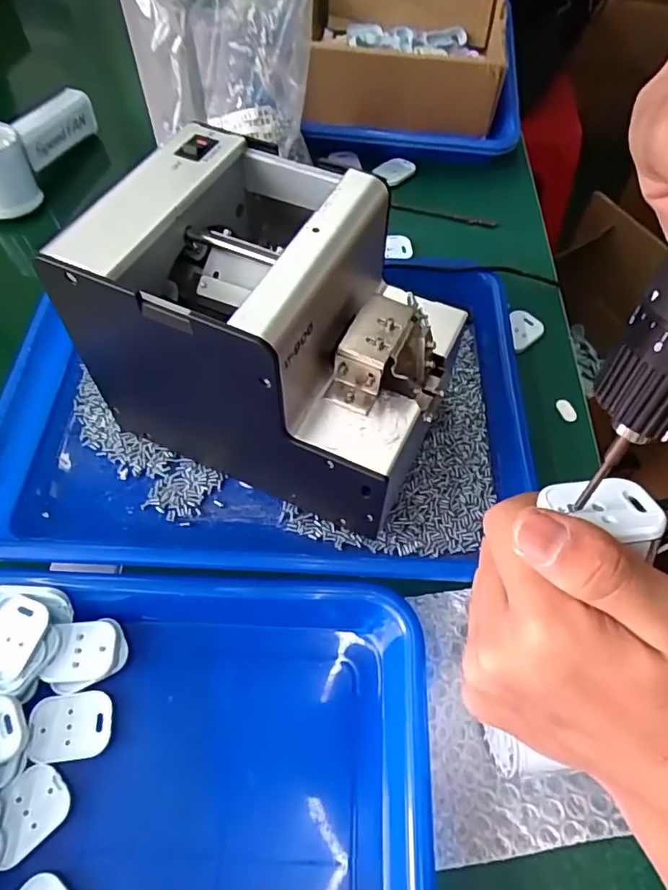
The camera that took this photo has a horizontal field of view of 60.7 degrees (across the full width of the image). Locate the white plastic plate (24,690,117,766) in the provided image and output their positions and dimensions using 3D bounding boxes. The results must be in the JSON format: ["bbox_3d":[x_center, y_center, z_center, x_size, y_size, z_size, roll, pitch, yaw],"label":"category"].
[{"bbox_3d":[-0.130,0.139,0.282,0.038,0.005,0.030,-6,58,-5],"label":"white plastic plate"}]

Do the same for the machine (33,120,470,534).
[{"bbox_3d":[-0.029,-0.059,0.322,0.173,0.152,0.123,23,60,13],"label":"machine"}]

